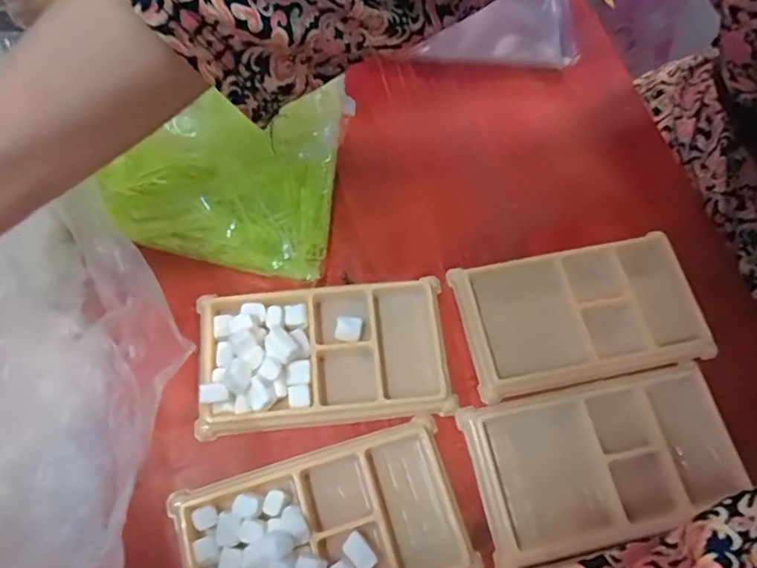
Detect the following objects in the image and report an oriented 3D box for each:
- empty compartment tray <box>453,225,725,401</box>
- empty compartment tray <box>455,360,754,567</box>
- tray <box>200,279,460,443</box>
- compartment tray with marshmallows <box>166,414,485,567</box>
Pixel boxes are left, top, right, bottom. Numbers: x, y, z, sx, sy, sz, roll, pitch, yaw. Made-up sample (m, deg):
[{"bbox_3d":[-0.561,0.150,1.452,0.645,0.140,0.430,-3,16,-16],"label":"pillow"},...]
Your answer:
[{"bbox_3d":[0.115,0.015,0.313,0.130,0.011,0.074,-11,68,-6],"label":"empty compartment tray"},{"bbox_3d":[0.117,0.088,0.284,0.132,0.011,0.075,-12,68,-6],"label":"empty compartment tray"},{"bbox_3d":[-0.030,0.036,0.295,0.135,0.023,0.072,-5,67,-3],"label":"tray"},{"bbox_3d":[-0.026,0.118,0.261,0.133,0.020,0.074,-16,68,-8],"label":"compartment tray with marshmallows"}]

